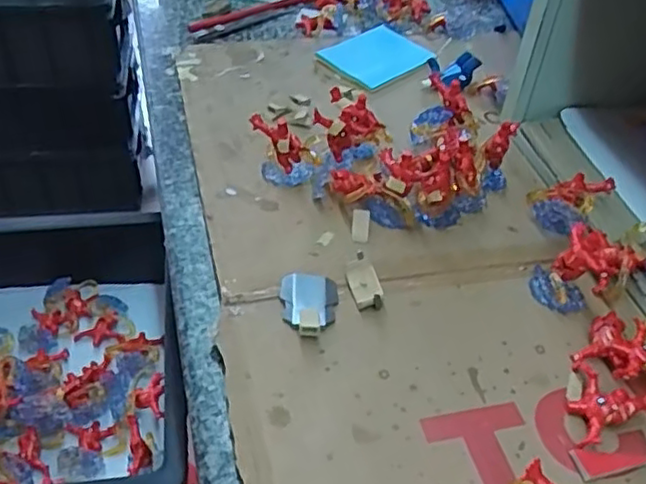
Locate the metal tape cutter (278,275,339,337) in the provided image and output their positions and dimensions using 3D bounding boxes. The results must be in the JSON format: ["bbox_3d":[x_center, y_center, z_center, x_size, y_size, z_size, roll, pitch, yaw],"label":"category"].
[{"bbox_3d":[-0.009,0.037,0.389,0.034,0.011,0.044,4,44,2],"label":"metal tape cutter"}]

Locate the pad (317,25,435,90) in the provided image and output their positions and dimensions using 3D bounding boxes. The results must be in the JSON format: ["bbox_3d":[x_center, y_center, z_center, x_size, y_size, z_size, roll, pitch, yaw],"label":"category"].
[{"bbox_3d":[0.051,-0.180,0.625,0.096,0.009,0.076,-33,54,-31],"label":"pad"}]

